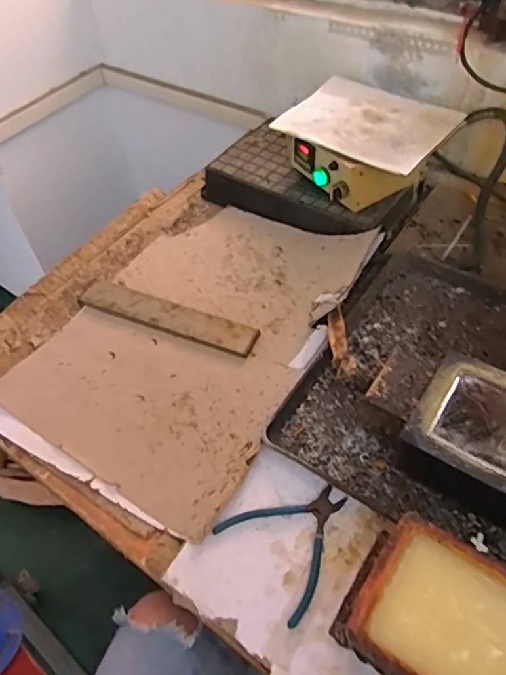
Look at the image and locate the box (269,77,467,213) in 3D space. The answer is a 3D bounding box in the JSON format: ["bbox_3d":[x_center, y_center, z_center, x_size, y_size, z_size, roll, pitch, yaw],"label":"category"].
[{"bbox_3d":[0.185,-0.322,0.874,0.243,0.099,0.199,30,59,26],"label":"box"}]

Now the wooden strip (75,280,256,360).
[{"bbox_3d":[-0.132,-0.034,0.811,0.294,0.016,0.056,17,54,18],"label":"wooden strip"}]

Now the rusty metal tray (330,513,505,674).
[{"bbox_3d":[0.202,0.278,0.470,0.225,0.065,0.140,25,57,23],"label":"rusty metal tray"}]

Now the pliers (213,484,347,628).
[{"bbox_3d":[0.048,0.215,0.568,0.132,0.006,0.125,-35,56,-22],"label":"pliers"}]

